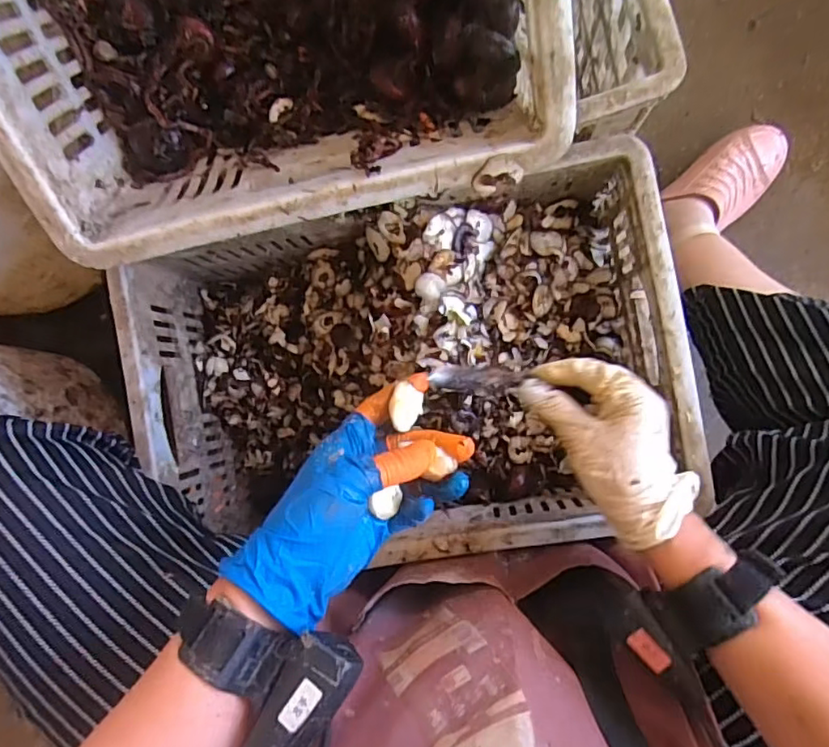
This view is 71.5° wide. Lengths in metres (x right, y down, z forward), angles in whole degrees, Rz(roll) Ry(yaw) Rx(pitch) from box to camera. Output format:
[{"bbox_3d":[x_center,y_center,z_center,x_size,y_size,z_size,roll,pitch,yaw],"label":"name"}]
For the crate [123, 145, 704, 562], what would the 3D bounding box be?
[{"bbox_3d":[-0.006,0.005,0.549,0.461,0.141,0.302,-12,89,6],"label":"crate"}]

